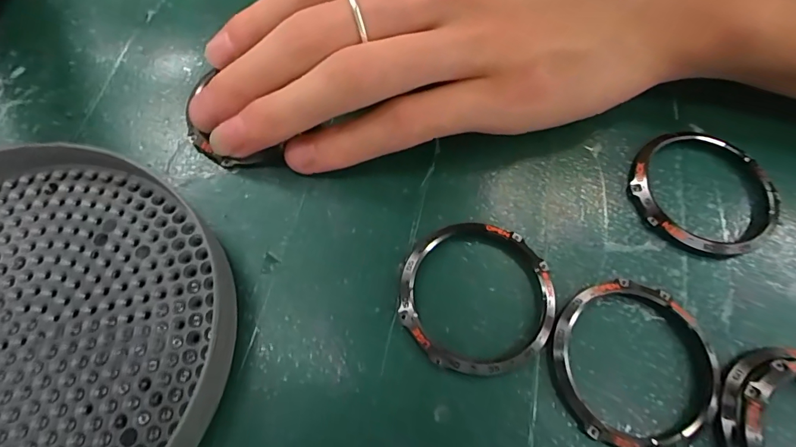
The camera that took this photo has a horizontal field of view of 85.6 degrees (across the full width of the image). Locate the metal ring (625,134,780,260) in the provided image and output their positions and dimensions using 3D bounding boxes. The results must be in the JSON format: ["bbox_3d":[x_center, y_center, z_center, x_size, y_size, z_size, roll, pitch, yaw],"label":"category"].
[{"bbox_3d":[0.104,-0.012,0.146,0.046,0.006,0.045,1,65,-2],"label":"metal ring"}]

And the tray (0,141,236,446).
[{"bbox_3d":[-0.105,0.032,0.120,0.114,0.015,0.113,0,68,-1],"label":"tray"}]

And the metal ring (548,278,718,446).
[{"bbox_3d":[0.068,0.039,0.123,0.048,0.008,0.044,-33,71,-16],"label":"metal ring"}]

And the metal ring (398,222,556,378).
[{"bbox_3d":[0.024,0.021,0.131,0.046,0.006,0.047,1,65,-2],"label":"metal ring"}]

